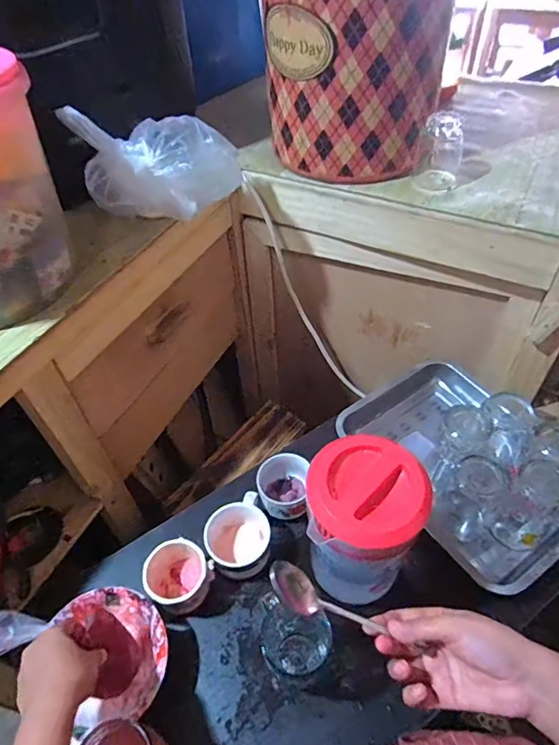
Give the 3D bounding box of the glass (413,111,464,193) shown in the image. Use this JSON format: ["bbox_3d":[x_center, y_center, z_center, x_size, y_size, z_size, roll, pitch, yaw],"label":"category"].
[{"bbox_3d":[0.240,-0.324,0.727,0.064,0.101,0.055,17,53,16],"label":"glass"}]

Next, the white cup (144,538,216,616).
[{"bbox_3d":[-0.134,0.260,0.623,0.081,0.064,0.075,-2,50,2],"label":"white cup"}]

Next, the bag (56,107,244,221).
[{"bbox_3d":[-0.159,-0.285,0.666,0.219,0.119,0.113,-13,51,-8],"label":"bag"}]

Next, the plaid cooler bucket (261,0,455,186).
[{"bbox_3d":[0.112,-0.467,0.698,0.196,0.351,0.212,-34,57,-22],"label":"plaid cooler bucket"}]

